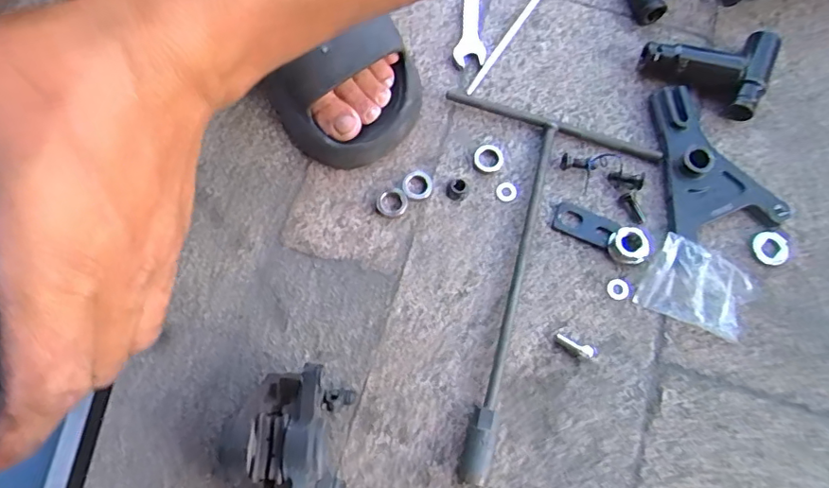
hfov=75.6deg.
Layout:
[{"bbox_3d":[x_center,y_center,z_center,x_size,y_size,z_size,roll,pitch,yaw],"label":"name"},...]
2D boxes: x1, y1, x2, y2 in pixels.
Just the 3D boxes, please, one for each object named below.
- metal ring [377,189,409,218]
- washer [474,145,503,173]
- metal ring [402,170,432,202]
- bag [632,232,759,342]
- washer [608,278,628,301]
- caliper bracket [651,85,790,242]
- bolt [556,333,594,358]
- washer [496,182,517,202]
[{"bbox_3d":[-0.018,-0.032,0.425,0.025,0.004,0.023,1,74,-2],"label":"metal ring"},{"bbox_3d":[0.061,-0.071,0.440,0.022,0.005,0.024,-8,75,-4],"label":"washer"},{"bbox_3d":[0.003,-0.047,0.430,0.024,0.004,0.026,1,74,-2],"label":"metal ring"},{"bbox_3d":[0.216,0.033,0.403,0.078,0.025,0.052,23,75,5],"label":"bag"},{"bbox_3d":[0.158,0.035,0.415,0.015,0.004,0.016,2,74,-1],"label":"washer"},{"bbox_3d":[0.245,-0.069,0.436,0.091,0.019,0.128,-3,74,-3],"label":"caliper bracket"},{"bbox_3d":[0.119,0.076,0.397,0.029,0.008,0.009,26,75,5],"label":"bolt"},{"bbox_3d":[0.075,-0.043,0.434,0.016,0.004,0.016,1,74,-2],"label":"washer"}]

